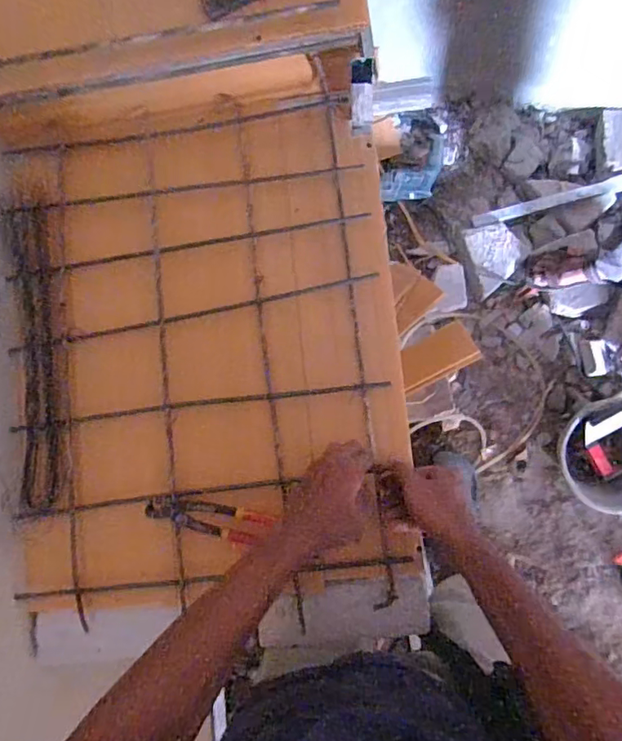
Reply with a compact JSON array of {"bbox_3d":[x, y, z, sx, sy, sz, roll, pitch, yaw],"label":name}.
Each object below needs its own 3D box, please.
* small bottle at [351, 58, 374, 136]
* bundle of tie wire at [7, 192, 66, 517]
[{"bbox_3d":[0.066,-0.351,0.693,0.027,0.099,0.019,-10,59,-1],"label":"small bottle"},{"bbox_3d":[-0.372,-0.030,0.732,0.054,0.025,0.417,-6,83,6],"label":"bundle of tie wire"}]

